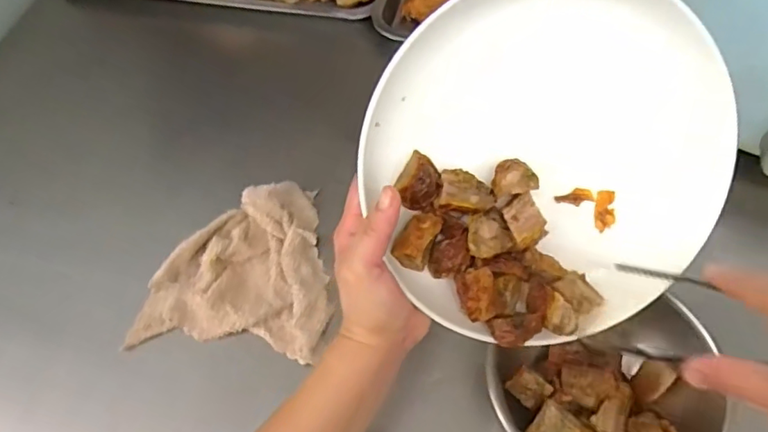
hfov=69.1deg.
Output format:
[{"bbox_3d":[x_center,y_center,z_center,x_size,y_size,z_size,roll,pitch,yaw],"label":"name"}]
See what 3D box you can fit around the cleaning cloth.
[{"bbox_3d":[-0.123,0.039,0.487,0.153,0.040,0.149,4,58,8],"label":"cleaning cloth"}]

